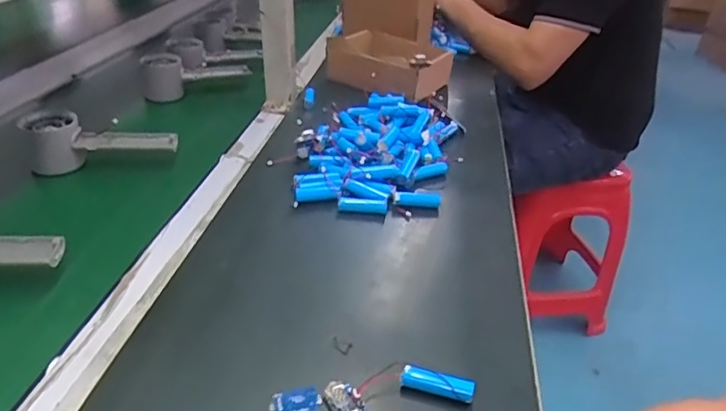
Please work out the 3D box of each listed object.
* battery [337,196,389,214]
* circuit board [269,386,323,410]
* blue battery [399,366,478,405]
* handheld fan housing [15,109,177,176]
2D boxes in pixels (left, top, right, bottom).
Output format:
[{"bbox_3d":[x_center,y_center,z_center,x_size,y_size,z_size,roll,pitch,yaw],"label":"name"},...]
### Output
[{"bbox_3d":[0.000,-0.001,0.582,0.052,0.017,0.018,1,34,-8],"label":"battery"},{"bbox_3d":[-0.044,0.130,0.359,0.033,0.005,0.020,-4,45,-14],"label":"circuit board"},{"bbox_3d":[0.053,0.127,0.391,0.052,0.014,0.010,12,34,9],"label":"blue battery"},{"bbox_3d":[-0.293,-0.075,0.617,0.155,0.052,0.043,-4,35,-14],"label":"handheld fan housing"}]

